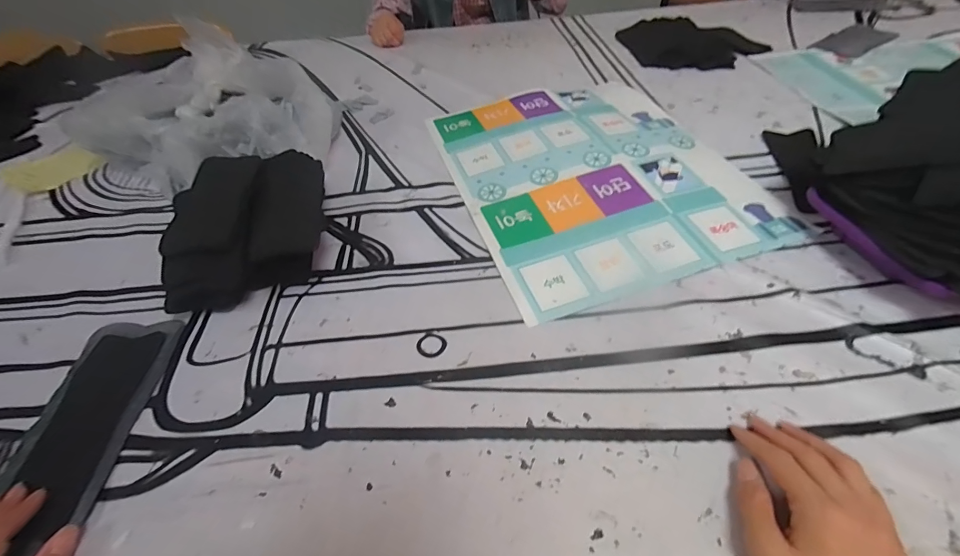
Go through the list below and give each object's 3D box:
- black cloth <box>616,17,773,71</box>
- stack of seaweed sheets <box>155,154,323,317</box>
[{"bbox_3d":[0.430,-0.491,0.844,0.299,0.039,0.186,19,54,21],"label":"black cloth"},{"bbox_3d":[-0.282,-0.070,0.515,0.182,0.089,0.224,-5,49,1],"label":"stack of seaweed sheets"}]

